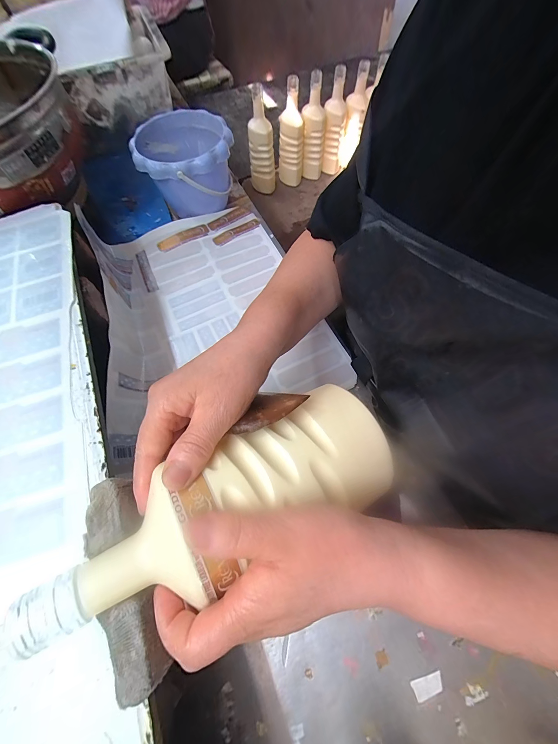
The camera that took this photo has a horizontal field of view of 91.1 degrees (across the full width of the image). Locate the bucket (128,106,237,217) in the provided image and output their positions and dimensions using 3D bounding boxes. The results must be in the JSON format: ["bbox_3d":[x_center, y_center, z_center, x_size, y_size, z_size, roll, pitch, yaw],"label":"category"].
[{"bbox_3d":[-0.151,-0.343,0.471,0.148,0.114,0.150,0,64,0],"label":"bucket"}]

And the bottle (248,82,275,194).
[{"bbox_3d":[-0.053,-0.691,0.845,0.078,0.244,0.065,-4,65,-2],"label":"bottle"}]

